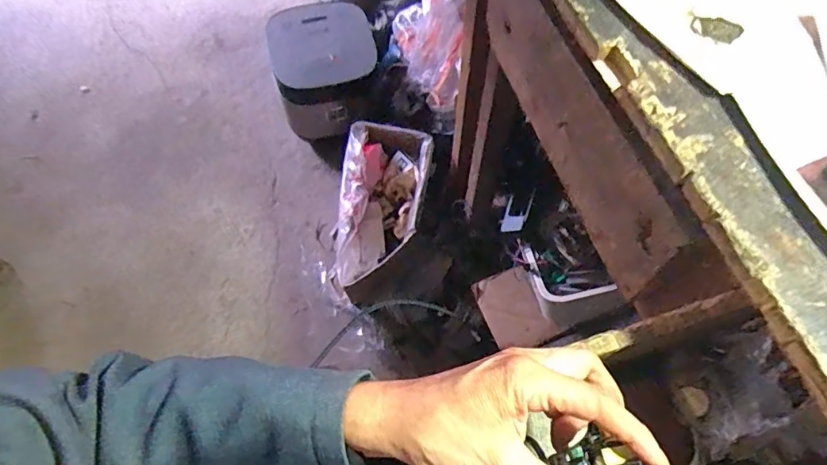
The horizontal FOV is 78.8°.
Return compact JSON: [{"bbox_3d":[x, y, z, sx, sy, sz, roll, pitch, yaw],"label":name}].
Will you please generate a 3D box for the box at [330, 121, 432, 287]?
[{"bbox_3d":[-0.082,-0.060,1.117,0.199,0.127,0.371,12,75,10],"label":"box"}]

